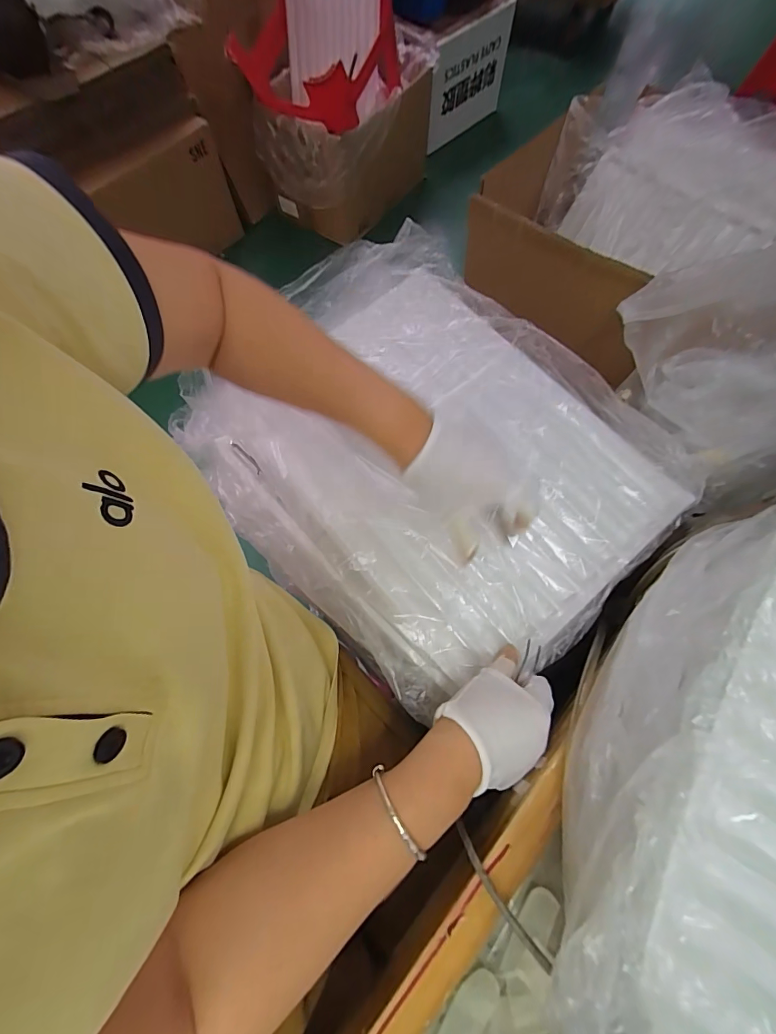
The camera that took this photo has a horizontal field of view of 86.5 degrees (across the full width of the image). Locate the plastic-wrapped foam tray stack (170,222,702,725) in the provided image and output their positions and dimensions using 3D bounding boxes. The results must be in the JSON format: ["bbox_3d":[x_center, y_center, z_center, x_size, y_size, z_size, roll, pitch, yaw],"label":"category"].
[{"bbox_3d":[0.043,-0.072,0.446,0.406,0.083,0.455,-39,74,-14],"label":"plastic-wrapped foam tray stack"}]

